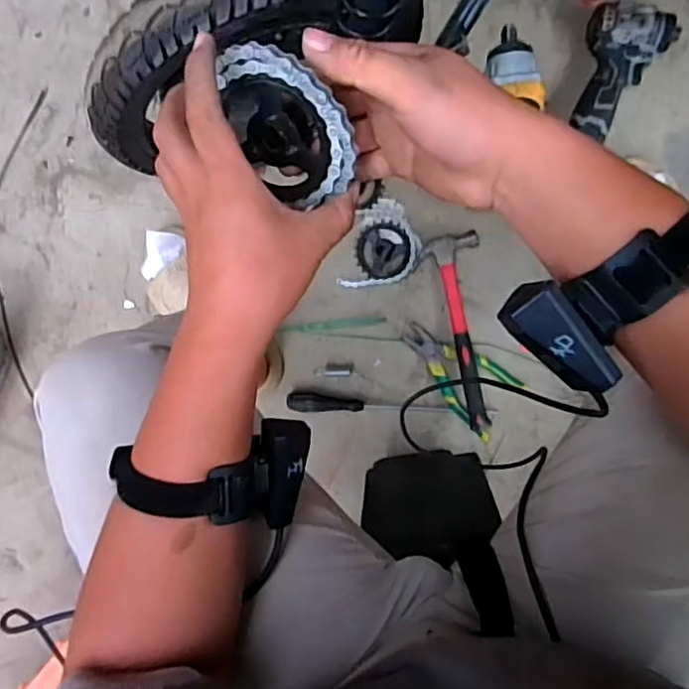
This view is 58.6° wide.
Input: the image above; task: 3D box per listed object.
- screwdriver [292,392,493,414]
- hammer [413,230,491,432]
[{"bbox_3d":[0.067,0.093,0.891,0.299,0.023,0.027,4,94,6],"label":"screwdriver"},{"bbox_3d":[0.155,-0.016,0.857,0.081,0.035,0.269,-6,93,7],"label":"hammer"}]

